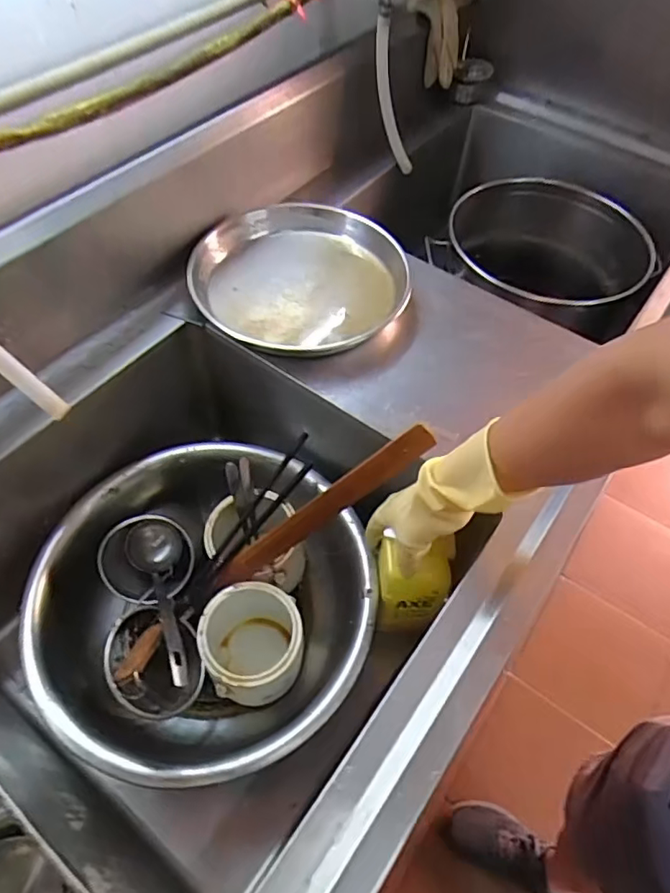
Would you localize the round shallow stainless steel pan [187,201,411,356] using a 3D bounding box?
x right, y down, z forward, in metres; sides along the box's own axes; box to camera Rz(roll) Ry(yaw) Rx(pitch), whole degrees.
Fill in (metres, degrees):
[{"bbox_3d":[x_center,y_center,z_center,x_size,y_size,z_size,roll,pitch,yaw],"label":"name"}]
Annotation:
[{"bbox_3d":[-0.049,-0.247,0.813,0.299,0.067,0.285,1,55,-2],"label":"round shallow stainless steel pan"}]

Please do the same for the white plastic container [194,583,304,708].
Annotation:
[{"bbox_3d":[-0.105,0.262,0.752,0.122,0.149,0.143,19,57,11],"label":"white plastic container"}]

